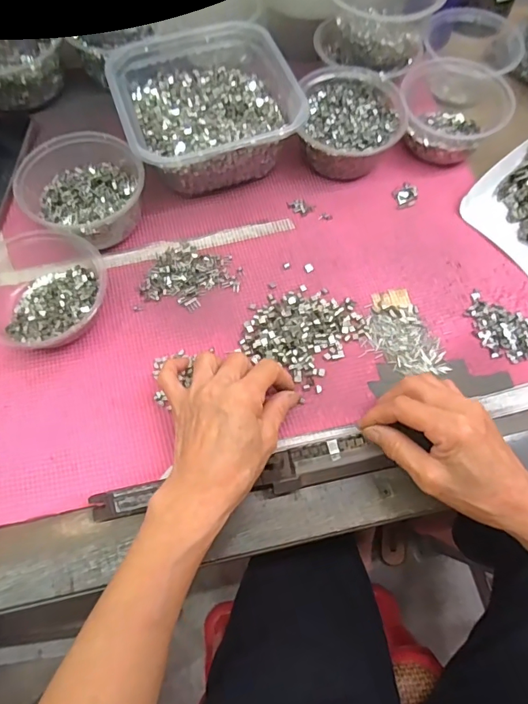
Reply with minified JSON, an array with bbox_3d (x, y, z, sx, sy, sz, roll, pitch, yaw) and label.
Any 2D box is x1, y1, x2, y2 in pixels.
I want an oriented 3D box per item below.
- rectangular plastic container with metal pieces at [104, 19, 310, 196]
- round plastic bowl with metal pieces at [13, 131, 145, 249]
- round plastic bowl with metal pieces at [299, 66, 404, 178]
[{"bbox_3d":[-0.066,-0.263,0.488,0.171,0.073,0.190,-19,69,-8],"label":"rectangular plastic container with metal pieces"},{"bbox_3d":[-0.175,-0.157,0.449,0.117,0.061,0.114,0,68,0],"label":"round plastic bowl with metal pieces"},{"bbox_3d":[0.089,-0.240,0.488,0.104,0.055,0.117,4,68,1],"label":"round plastic bowl with metal pieces"}]

